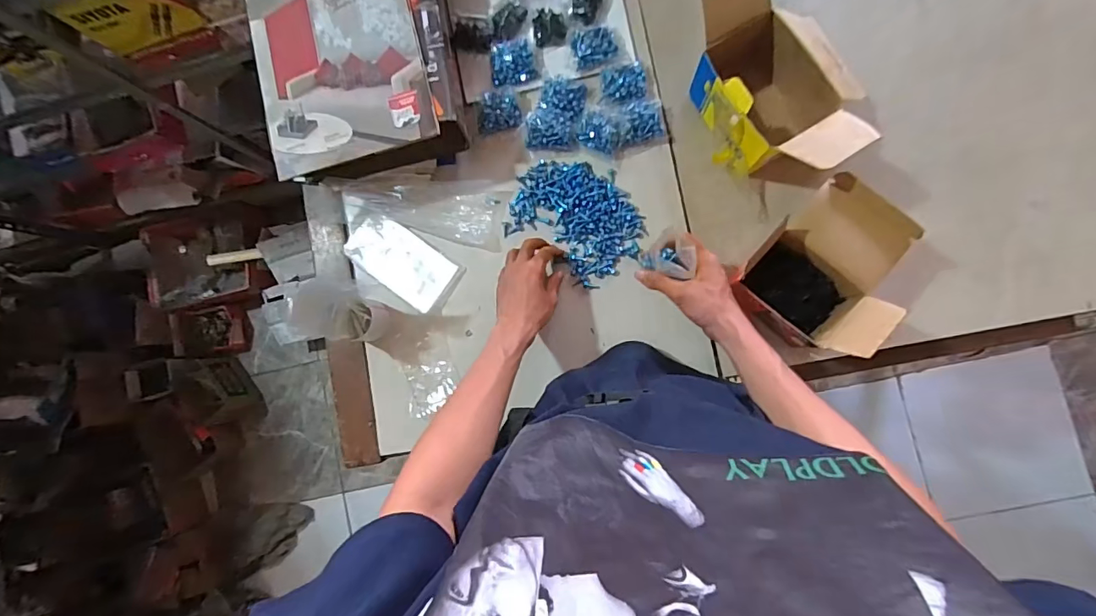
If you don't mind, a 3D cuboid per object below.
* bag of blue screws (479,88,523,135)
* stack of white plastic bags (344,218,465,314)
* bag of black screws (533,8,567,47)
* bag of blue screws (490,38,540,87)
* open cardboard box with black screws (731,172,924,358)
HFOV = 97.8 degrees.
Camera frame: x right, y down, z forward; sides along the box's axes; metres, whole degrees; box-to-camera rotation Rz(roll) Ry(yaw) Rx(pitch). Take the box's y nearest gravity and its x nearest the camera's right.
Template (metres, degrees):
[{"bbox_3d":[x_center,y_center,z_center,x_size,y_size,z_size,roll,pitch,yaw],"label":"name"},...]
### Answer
[{"bbox_3d":[-0.069,-0.274,0.665,0.060,0.017,0.053,-9,86,5],"label":"bag of blue screws"},{"bbox_3d":[-0.205,-0.065,0.671,0.159,0.009,0.084,35,91,7],"label":"stack of white plastic bags"},{"bbox_3d":[0.002,-0.390,0.666,0.045,0.016,0.047,-7,86,6],"label":"bag of black screws"},{"bbox_3d":[-0.049,-0.341,0.666,0.062,0.018,0.064,-12,85,5],"label":"bag of blue screws"},{"bbox_3d":[0.330,-0.048,0.570,0.149,0.117,0.178,39,91,7],"label":"open cardboard box with black screws"}]

